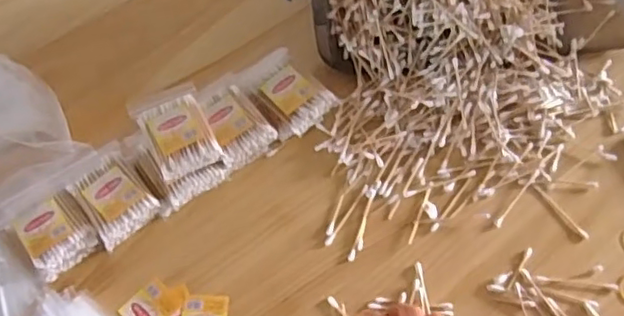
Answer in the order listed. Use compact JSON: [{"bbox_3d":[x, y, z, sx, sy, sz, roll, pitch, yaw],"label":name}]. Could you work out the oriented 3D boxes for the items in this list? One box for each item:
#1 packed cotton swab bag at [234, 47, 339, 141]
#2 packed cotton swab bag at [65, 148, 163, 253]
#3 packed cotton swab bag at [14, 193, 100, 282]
[{"bbox_3d":[-0.028,-0.064,0.631,0.065,0.025,0.092,-38,66,-19],"label":"packed cotton swab bag"},{"bbox_3d":[-0.182,0.038,0.580,0.062,0.042,0.081,-36,66,-19],"label":"packed cotton swab bag"},{"bbox_3d":[-0.228,0.069,0.563,0.056,0.033,0.060,-37,66,-19],"label":"packed cotton swab bag"}]

